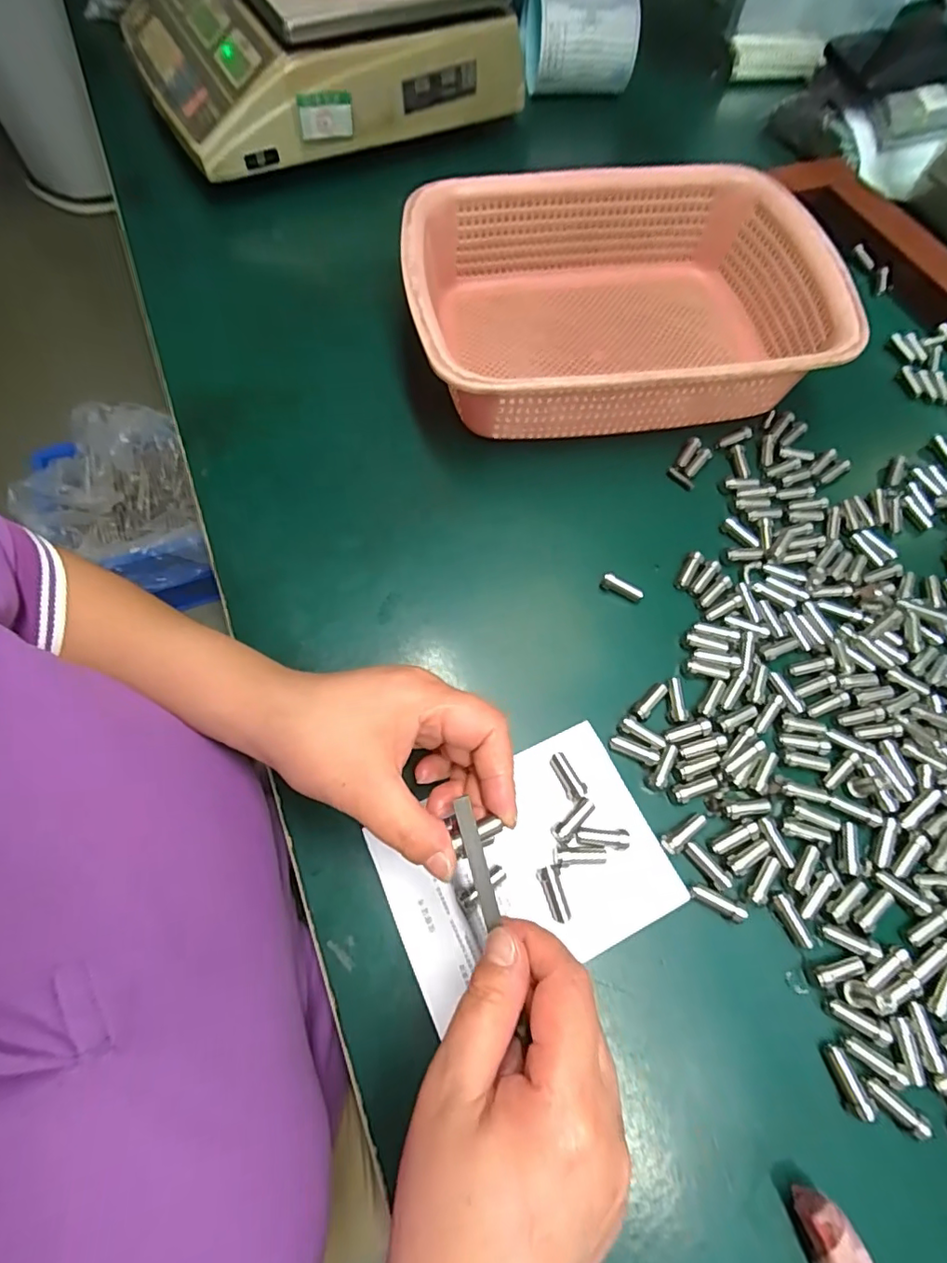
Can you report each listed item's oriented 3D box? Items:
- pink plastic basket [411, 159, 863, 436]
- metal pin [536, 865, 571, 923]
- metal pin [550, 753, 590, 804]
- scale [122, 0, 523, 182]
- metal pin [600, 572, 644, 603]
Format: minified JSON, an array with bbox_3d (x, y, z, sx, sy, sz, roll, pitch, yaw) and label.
[{"bbox_3d":[0.096,-0.240,0.403,0.280,0.075,0.210,-6,66,-5],"label":"pink plastic basket"},{"bbox_3d":[0.041,0.132,0.276,0.010,0.008,0.026,-16,68,-9],"label":"metal pin"},{"bbox_3d":[0.052,0.082,0.301,0.009,0.009,0.031,-28,70,-13],"label":"metal pin"},{"bbox_3d":[-0.161,-0.588,0.536,0.327,0.105,0.278,-24,69,-12],"label":"scale"},{"bbox_3d":[0.096,-0.028,0.352,0.027,0.010,0.008,24,67,8],"label":"metal pin"}]

